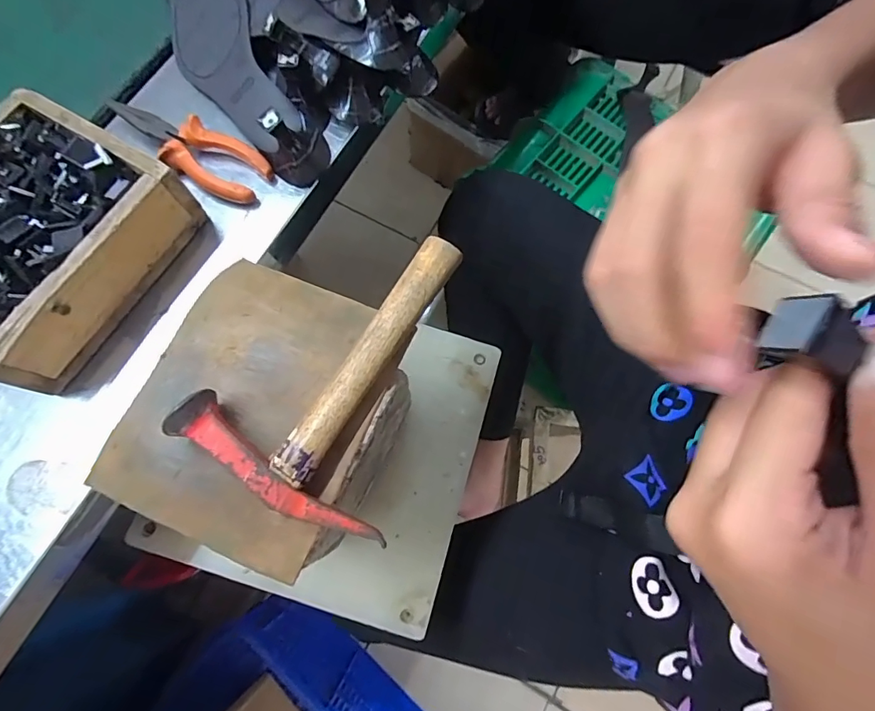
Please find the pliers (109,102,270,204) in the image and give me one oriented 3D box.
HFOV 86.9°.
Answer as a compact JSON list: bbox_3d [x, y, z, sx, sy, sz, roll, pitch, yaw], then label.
[{"bbox_3d":[-0.213,-0.176,0.396,0.146,0.026,0.050,27,76,7],"label":"pliers"}]

